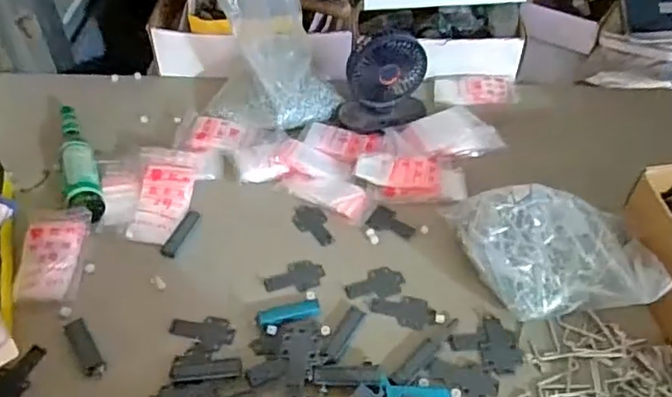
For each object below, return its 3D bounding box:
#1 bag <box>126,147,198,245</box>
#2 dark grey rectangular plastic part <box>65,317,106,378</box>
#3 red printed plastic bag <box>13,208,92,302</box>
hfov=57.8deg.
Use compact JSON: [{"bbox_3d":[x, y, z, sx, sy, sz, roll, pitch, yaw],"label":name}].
[{"bbox_3d":[-0.244,-0.006,0.862,0.077,0.012,0.152,7,61,-10],"label":"bag"},{"bbox_3d":[-0.290,0.170,0.703,0.023,0.004,0.079,-26,51,-23],"label":"dark grey rectangular plastic part"},{"bbox_3d":[-0.368,0.074,0.783,0.082,0.029,0.136,-4,46,-4],"label":"red printed plastic bag"}]

